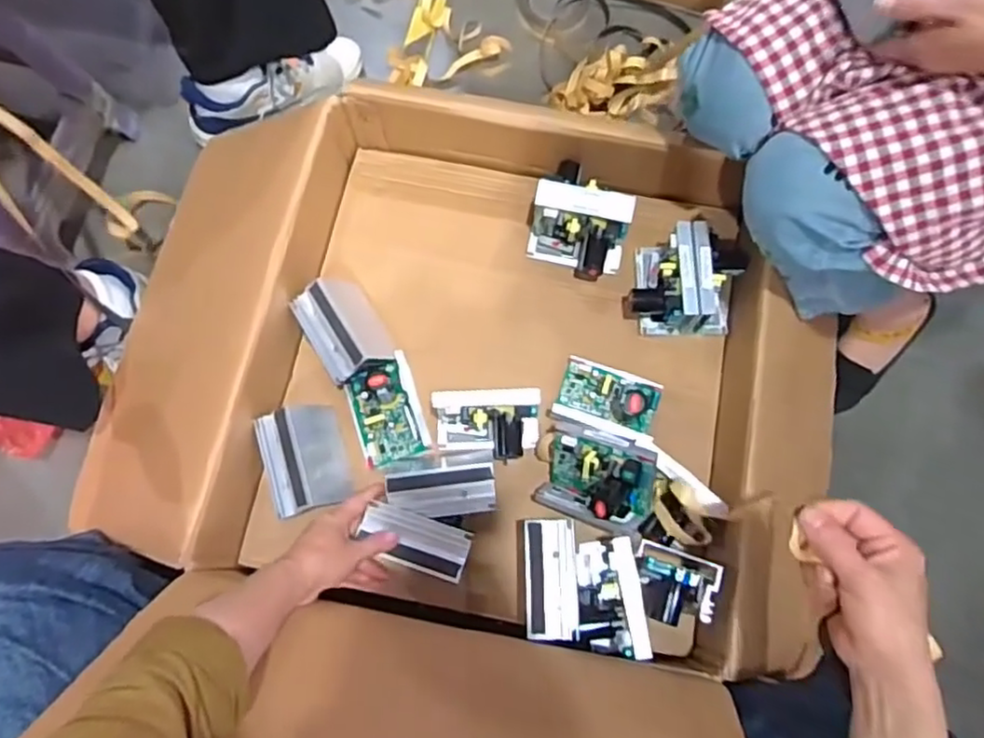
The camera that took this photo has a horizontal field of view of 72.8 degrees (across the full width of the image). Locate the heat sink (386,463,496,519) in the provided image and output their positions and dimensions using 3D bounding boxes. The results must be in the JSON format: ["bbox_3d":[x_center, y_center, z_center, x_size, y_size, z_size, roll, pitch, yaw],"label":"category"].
[{"bbox_3d":[-0.052,0.127,0.690,0.110,0.018,0.048,-5,75,0],"label":"heat sink"}]

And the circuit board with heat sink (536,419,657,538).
[{"bbox_3d":[0.098,0.109,0.695,0.134,0.058,0.094,13,87,30],"label":"circuit board with heat sink"}]

